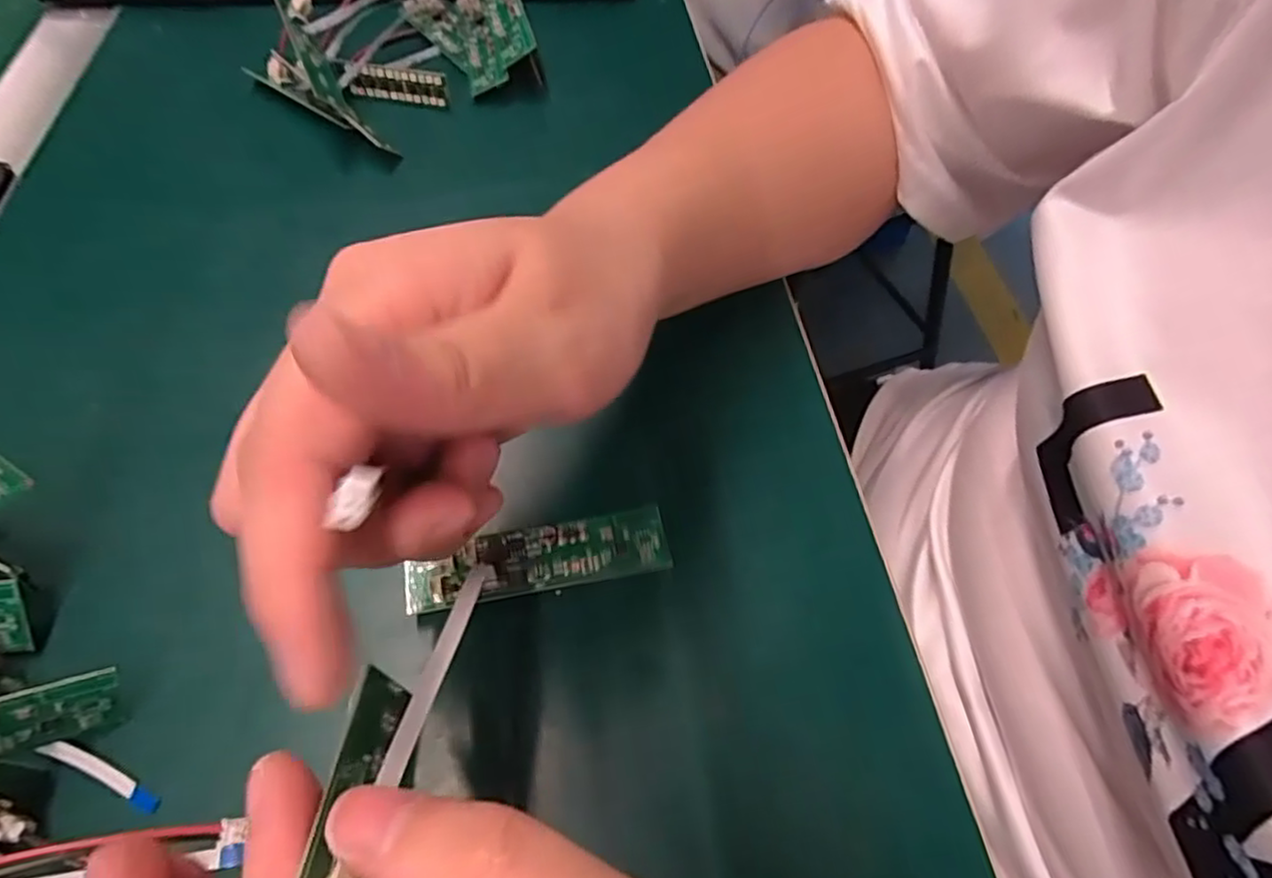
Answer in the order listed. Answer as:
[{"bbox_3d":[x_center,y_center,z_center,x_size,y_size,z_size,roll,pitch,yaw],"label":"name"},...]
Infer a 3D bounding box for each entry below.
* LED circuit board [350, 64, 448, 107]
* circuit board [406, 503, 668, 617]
[{"bbox_3d":[-0.125,-0.187,0.361,0.050,0.019,0.008,2,57,0],"label":"LED circuit board"},{"bbox_3d":[-0.031,0.038,0.218,0.082,0.008,0.021,-11,57,-8],"label":"circuit board"}]

